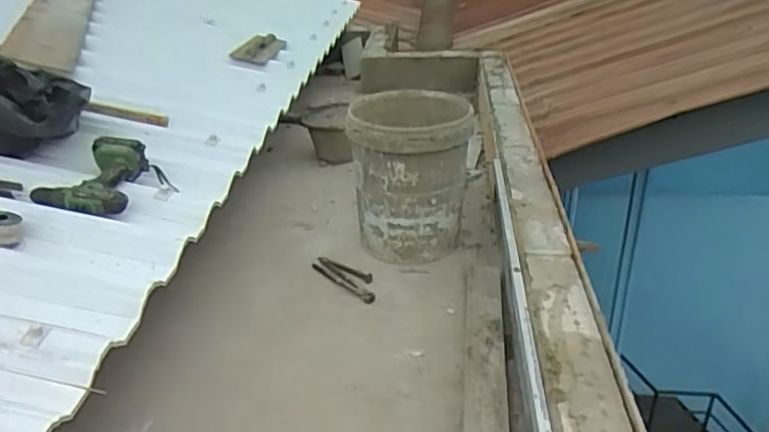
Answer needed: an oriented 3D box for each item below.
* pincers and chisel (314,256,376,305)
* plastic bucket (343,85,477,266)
[{"bbox_3d":[-0.089,0.151,1.526,0.062,0.023,0.239,-27,34,-32],"label":"pincers and chisel"},{"bbox_3d":[0.070,-0.101,1.618,0.301,0.366,0.305,-2,28,1],"label":"plastic bucket"}]

